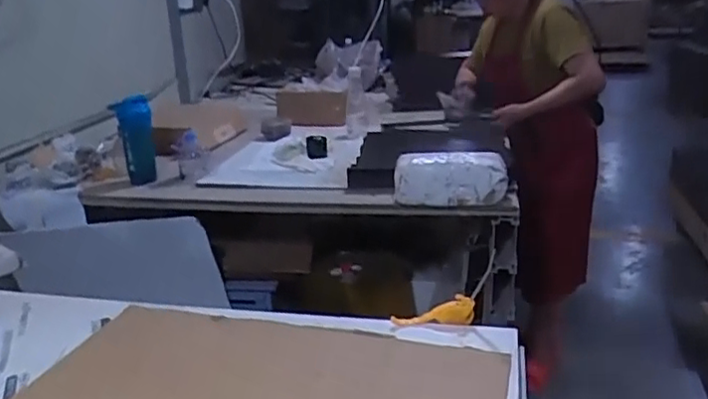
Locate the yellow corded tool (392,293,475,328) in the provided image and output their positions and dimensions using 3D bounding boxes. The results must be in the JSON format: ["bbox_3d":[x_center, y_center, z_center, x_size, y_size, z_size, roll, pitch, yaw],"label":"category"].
[{"bbox_3d":[0.125,0.176,1.012,0.130,0.036,0.029,-5,19,-6],"label":"yellow corded tool"}]

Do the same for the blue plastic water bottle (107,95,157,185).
[{"bbox_3d":[-0.587,-0.164,1.715,0.096,0.206,0.087,-8,20,-15],"label":"blue plastic water bottle"}]

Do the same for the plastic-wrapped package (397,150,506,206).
[{"bbox_3d":[0.226,-0.044,1.494,0.254,0.115,0.104,2,20,13],"label":"plastic-wrapped package"}]

